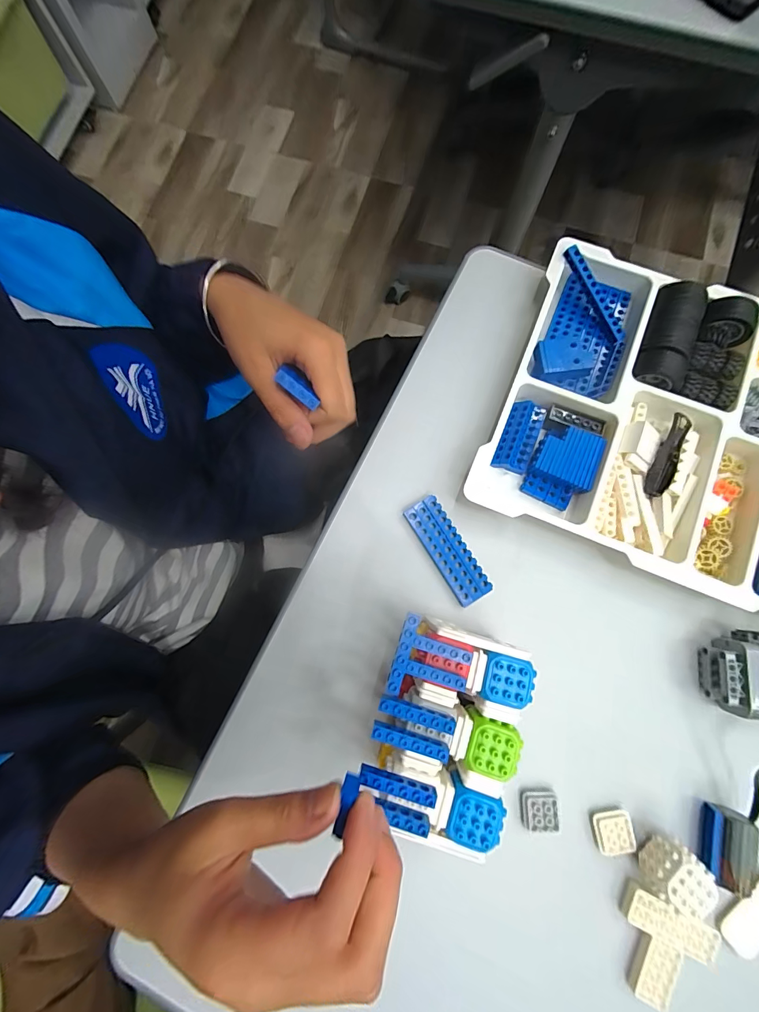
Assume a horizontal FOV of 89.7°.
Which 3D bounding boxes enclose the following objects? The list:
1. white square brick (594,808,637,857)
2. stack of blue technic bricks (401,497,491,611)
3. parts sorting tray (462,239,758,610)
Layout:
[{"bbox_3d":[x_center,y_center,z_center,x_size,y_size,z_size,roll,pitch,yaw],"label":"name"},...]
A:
[{"bbox_3d":[0.178,0.246,0.287,0.028,0.007,0.028,-9,79,0],"label":"white square brick"},{"bbox_3d":[0.059,0.038,0.331,0.031,0.007,0.095,-31,80,-4],"label":"stack of blue technic bricks"},{"bbox_3d":[0.293,-0.055,0.327,0.376,0.040,0.264,22,81,5],"label":"parts sorting tray"}]

